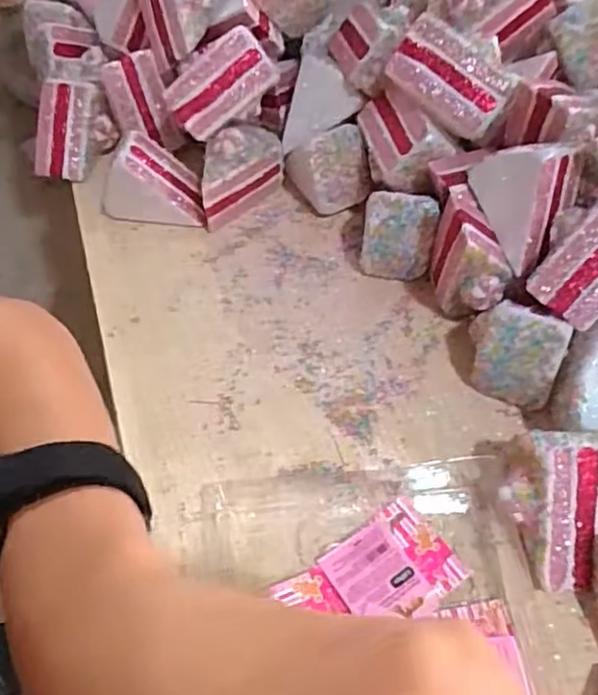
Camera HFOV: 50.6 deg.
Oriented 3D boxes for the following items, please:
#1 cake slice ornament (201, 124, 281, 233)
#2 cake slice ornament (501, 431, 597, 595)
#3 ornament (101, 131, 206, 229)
[{"bbox_3d":[-0.055,-0.148,0.537,0.082,0.063,0.037,-33,59,-21],"label":"cake slice ornament"},{"bbox_3d":[0.151,0.091,0.358,0.066,0.060,0.076,2,53,3],"label":"cake slice ornament"},{"bbox_3d":[-0.122,-0.142,0.534,0.089,0.061,0.049,5,54,5],"label":"ornament"}]

